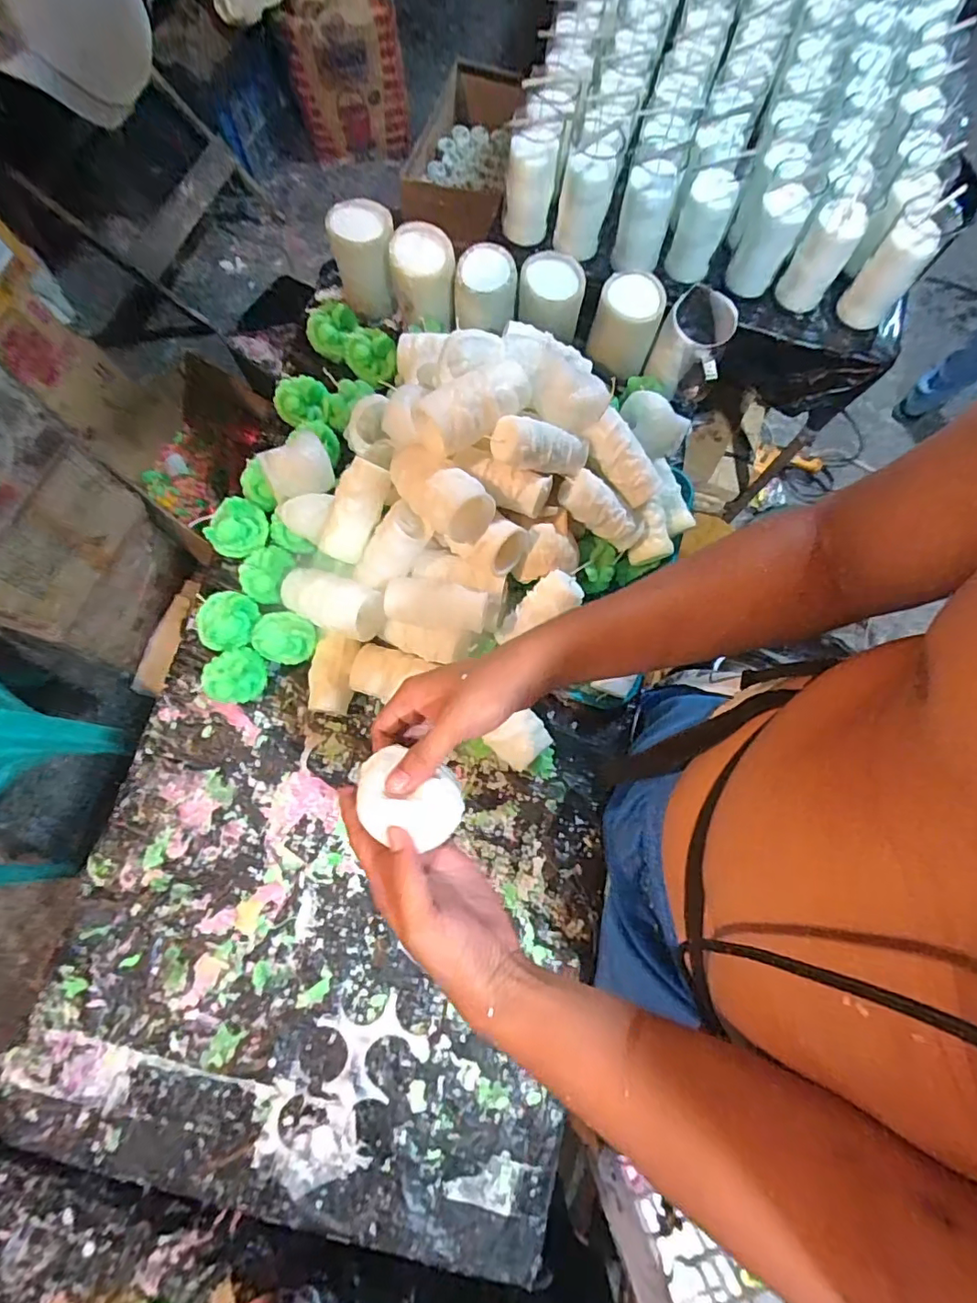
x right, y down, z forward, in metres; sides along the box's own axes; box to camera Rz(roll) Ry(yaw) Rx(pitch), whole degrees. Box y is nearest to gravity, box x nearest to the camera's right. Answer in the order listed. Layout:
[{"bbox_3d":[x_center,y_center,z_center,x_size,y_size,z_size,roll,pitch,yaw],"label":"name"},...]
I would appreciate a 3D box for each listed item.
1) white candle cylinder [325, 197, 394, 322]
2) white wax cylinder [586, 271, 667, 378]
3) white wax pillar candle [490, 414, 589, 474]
[{"bbox_3d":[-0.167,-0.536,0.756,0.084,0.107,0.078,-10,77,-4],"label":"white candle cylinder"},{"bbox_3d":[0.180,-0.436,0.733,0.081,0.099,0.078,0,77,-1],"label":"white wax cylinder"},{"bbox_3d":[0.059,-0.222,0.594,0.113,0.037,0.045,0,75,-29],"label":"white wax pillar candle"}]

